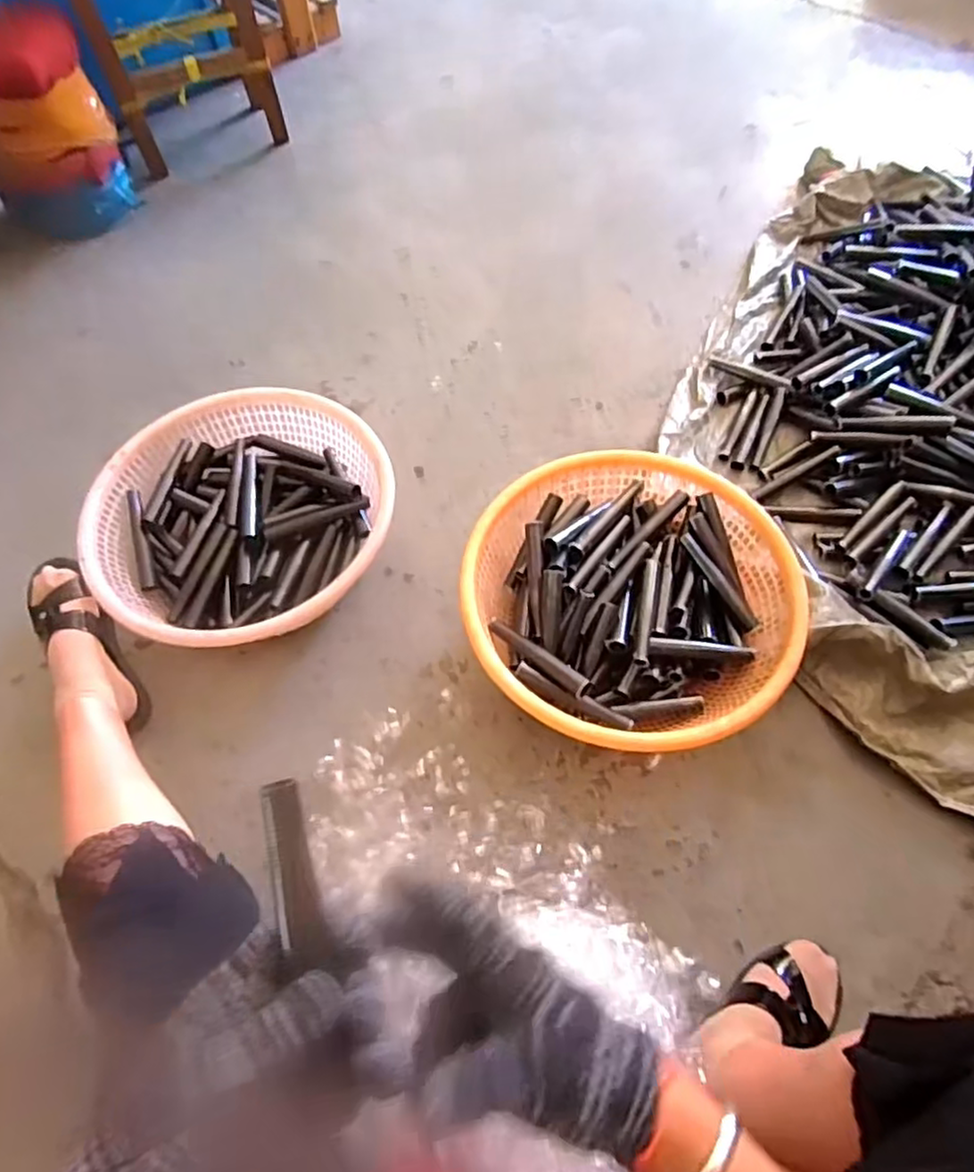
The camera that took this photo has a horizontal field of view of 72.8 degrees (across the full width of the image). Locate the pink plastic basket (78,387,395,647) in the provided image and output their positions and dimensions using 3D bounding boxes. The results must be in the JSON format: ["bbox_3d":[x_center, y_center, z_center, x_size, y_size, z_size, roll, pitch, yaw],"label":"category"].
[{"bbox_3d":[-0.343,-0.099,0.942,0.390,0.114,0.385,-1,61,2],"label":"pink plastic basket"}]

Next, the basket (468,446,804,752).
[{"bbox_3d":[0.176,0.022,0.854,0.395,0.135,0.394,-1,61,2],"label":"basket"}]

